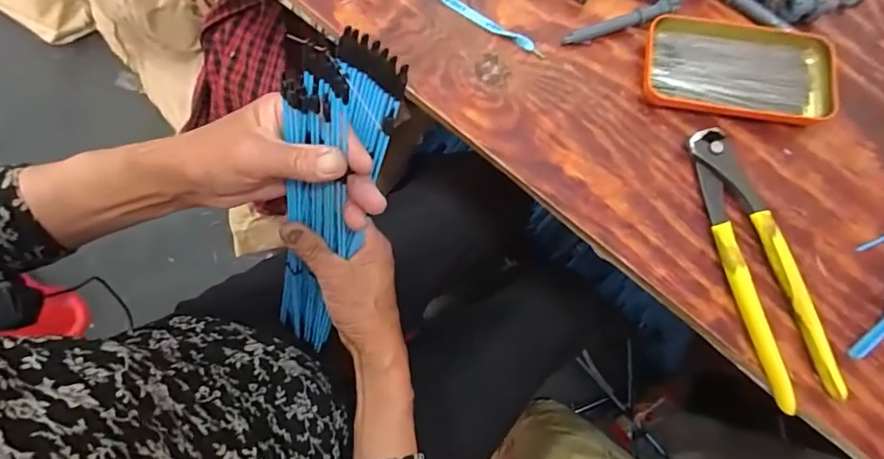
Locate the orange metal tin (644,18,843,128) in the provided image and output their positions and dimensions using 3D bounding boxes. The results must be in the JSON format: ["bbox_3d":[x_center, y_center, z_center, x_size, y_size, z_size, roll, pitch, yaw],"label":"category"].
[{"bbox_3d":[0.237,-0.126,0.397,0.147,0.018,0.080,9,74,1],"label":"orange metal tin"}]

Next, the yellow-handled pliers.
[{"bbox_3d":[0.227,0.022,0.360,0.051,0.017,0.199,-14,75,-6],"label":"yellow-handled pliers"}]

